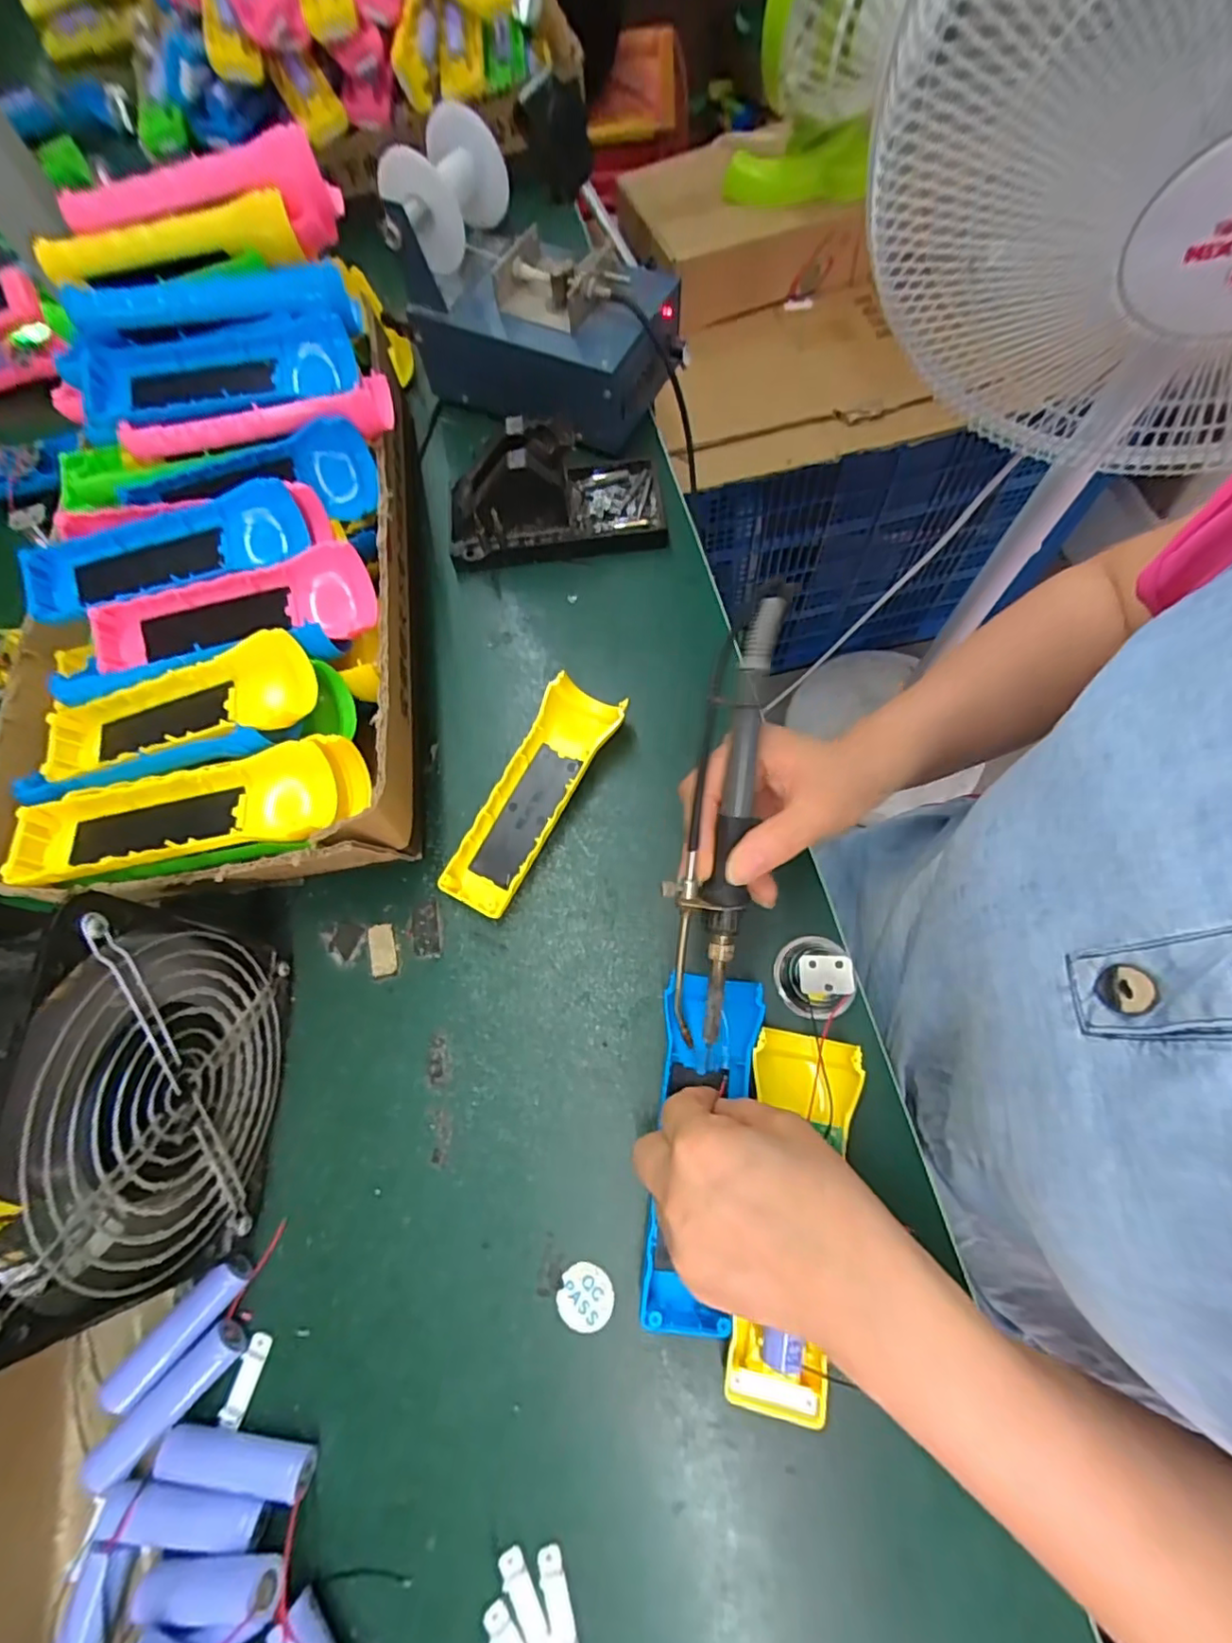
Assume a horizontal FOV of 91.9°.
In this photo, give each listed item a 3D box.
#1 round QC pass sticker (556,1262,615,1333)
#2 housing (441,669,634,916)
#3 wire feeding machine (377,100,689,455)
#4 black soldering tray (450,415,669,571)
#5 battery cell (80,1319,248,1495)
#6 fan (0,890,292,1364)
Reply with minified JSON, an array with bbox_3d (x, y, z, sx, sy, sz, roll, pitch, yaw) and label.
[{"bbox_3d":[-0.014,0.229,0.288,0.027,0.004,0.026,-1,69,3],"label":"round QC pass sticker"},{"bbox_3d":[-0.049,-0.018,0.363,0.048,0.027,0.153,26,73,12],"label":"housing"},{"bbox_3d":[-0.058,-0.386,0.442,0.207,0.135,0.117,29,73,13],"label":"wire feeding machine"},{"bbox_3d":[-0.044,-0.240,0.424,0.155,0.074,0.078,-6,69,1],"label":"black soldering tray"},{"bbox_3d":[-0.201,0.261,0.268,0.019,0.015,0.066,41,76,16],"label":"battery cell"},{"bbox_3d":[-0.213,0.116,0.251,0.064,0.138,0.144,-5,69,1],"label":"fan"}]

